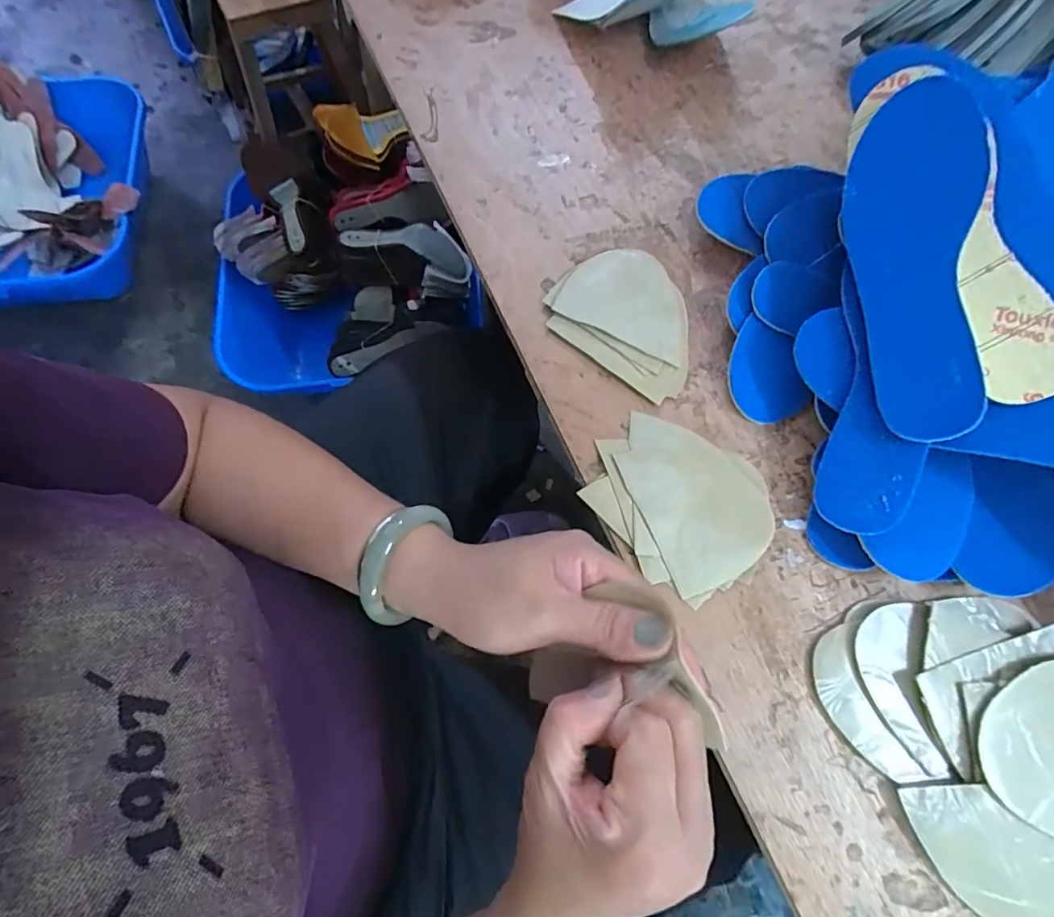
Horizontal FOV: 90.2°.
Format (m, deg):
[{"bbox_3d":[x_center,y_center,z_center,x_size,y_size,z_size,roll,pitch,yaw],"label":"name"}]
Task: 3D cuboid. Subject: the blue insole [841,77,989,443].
[{"bbox_3d":[0.240,-0.121,0.328,0.069,0.010,0.214,1,88,33],"label":"blue insole"}]

